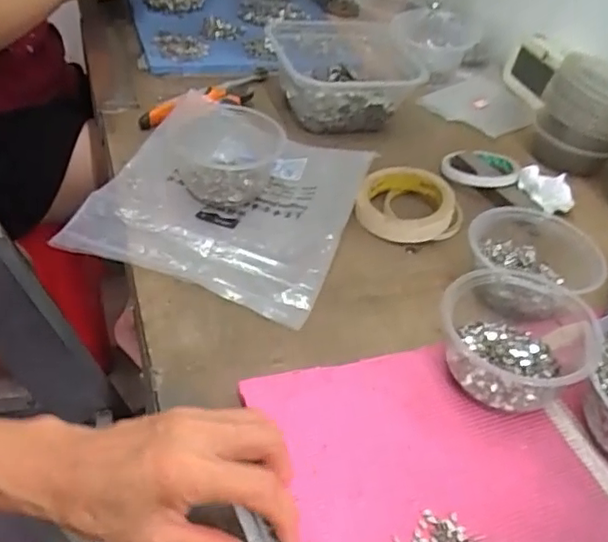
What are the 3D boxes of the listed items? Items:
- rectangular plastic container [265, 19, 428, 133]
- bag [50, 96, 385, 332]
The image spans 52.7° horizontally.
[{"bbox_3d":[0.048,-0.256,0.799,0.199,0.068,0.196,6,43,-2],"label":"rectangular plastic container"},{"bbox_3d":[-0.072,-0.085,0.617,0.239,0.036,0.267,17,44,10],"label":"bag"}]

